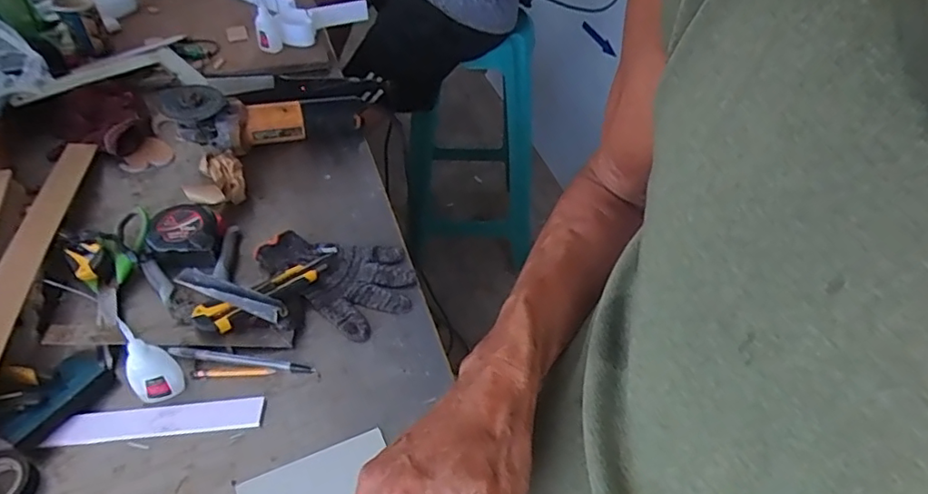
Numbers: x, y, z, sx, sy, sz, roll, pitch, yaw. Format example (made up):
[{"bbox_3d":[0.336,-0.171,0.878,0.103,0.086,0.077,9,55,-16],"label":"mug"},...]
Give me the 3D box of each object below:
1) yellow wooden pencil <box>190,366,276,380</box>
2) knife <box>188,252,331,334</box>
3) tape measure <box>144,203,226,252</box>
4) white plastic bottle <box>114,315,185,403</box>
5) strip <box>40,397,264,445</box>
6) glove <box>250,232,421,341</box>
[{"bbox_3d":[-0.244,0.133,0.600,0.083,0.004,0.011,-3,46,-4],"label":"yellow wooden pencil"},{"bbox_3d":[-0.227,0.046,0.656,0.166,0.024,0.037,-33,55,-29],"label":"knife"},{"bbox_3d":[-0.346,-0.022,0.710,0.082,0.037,0.075,-4,46,-8],"label":"tape measure"},{"bbox_3d":[-0.305,0.111,0.550,0.037,0.099,0.031,-3,46,-5],"label":"white plastic bottle"},{"bbox_3d":[-0.299,0.172,0.560,0.190,0.005,0.032,-4,54,-9],"label":"strip"},{"bbox_3d":[-0.147,0.024,0.698,0.187,0.022,0.128,30,52,25],"label":"glove"}]

